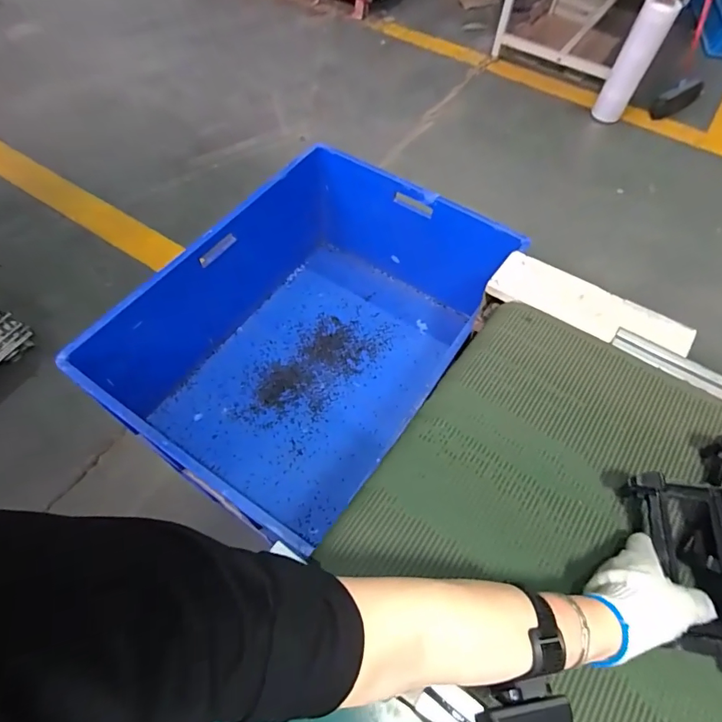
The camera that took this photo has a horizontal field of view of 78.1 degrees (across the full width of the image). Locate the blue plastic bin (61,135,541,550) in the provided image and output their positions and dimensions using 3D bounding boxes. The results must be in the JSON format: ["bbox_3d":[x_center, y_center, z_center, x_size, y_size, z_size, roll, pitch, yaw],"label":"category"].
[{"bbox_3d":[-0.140,-0.078,1.058,0.589,0.341,0.801,28,62,14],"label":"blue plastic bin"}]

